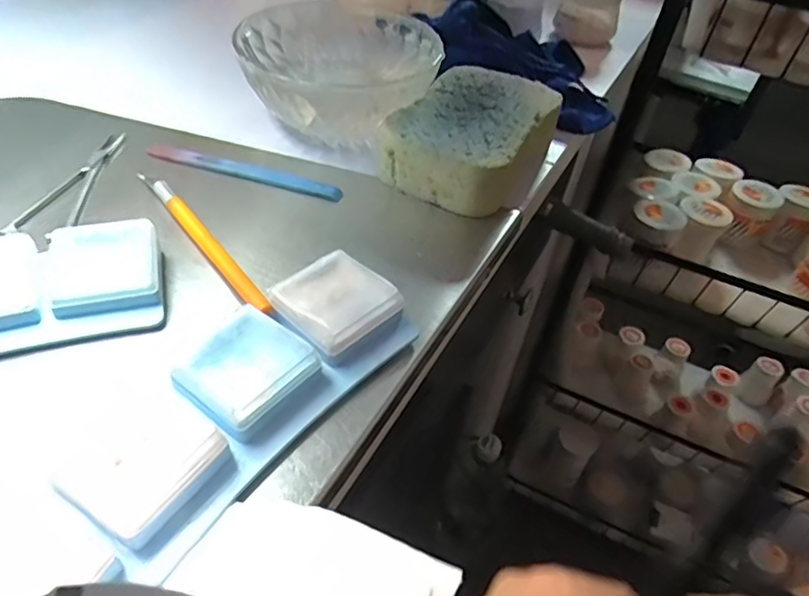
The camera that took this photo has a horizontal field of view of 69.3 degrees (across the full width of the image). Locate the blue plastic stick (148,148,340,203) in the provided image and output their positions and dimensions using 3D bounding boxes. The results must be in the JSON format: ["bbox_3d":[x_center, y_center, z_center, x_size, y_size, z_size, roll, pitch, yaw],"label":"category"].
[{"bbox_3d":[-0.089,-0.070,0.325,0.112,0.009,0.009,14,46,7],"label":"blue plastic stick"}]

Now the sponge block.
[{"bbox_3d":[0.044,-0.095,0.348,0.078,0.033,0.113,25,48,17],"label":"sponge block"}]

